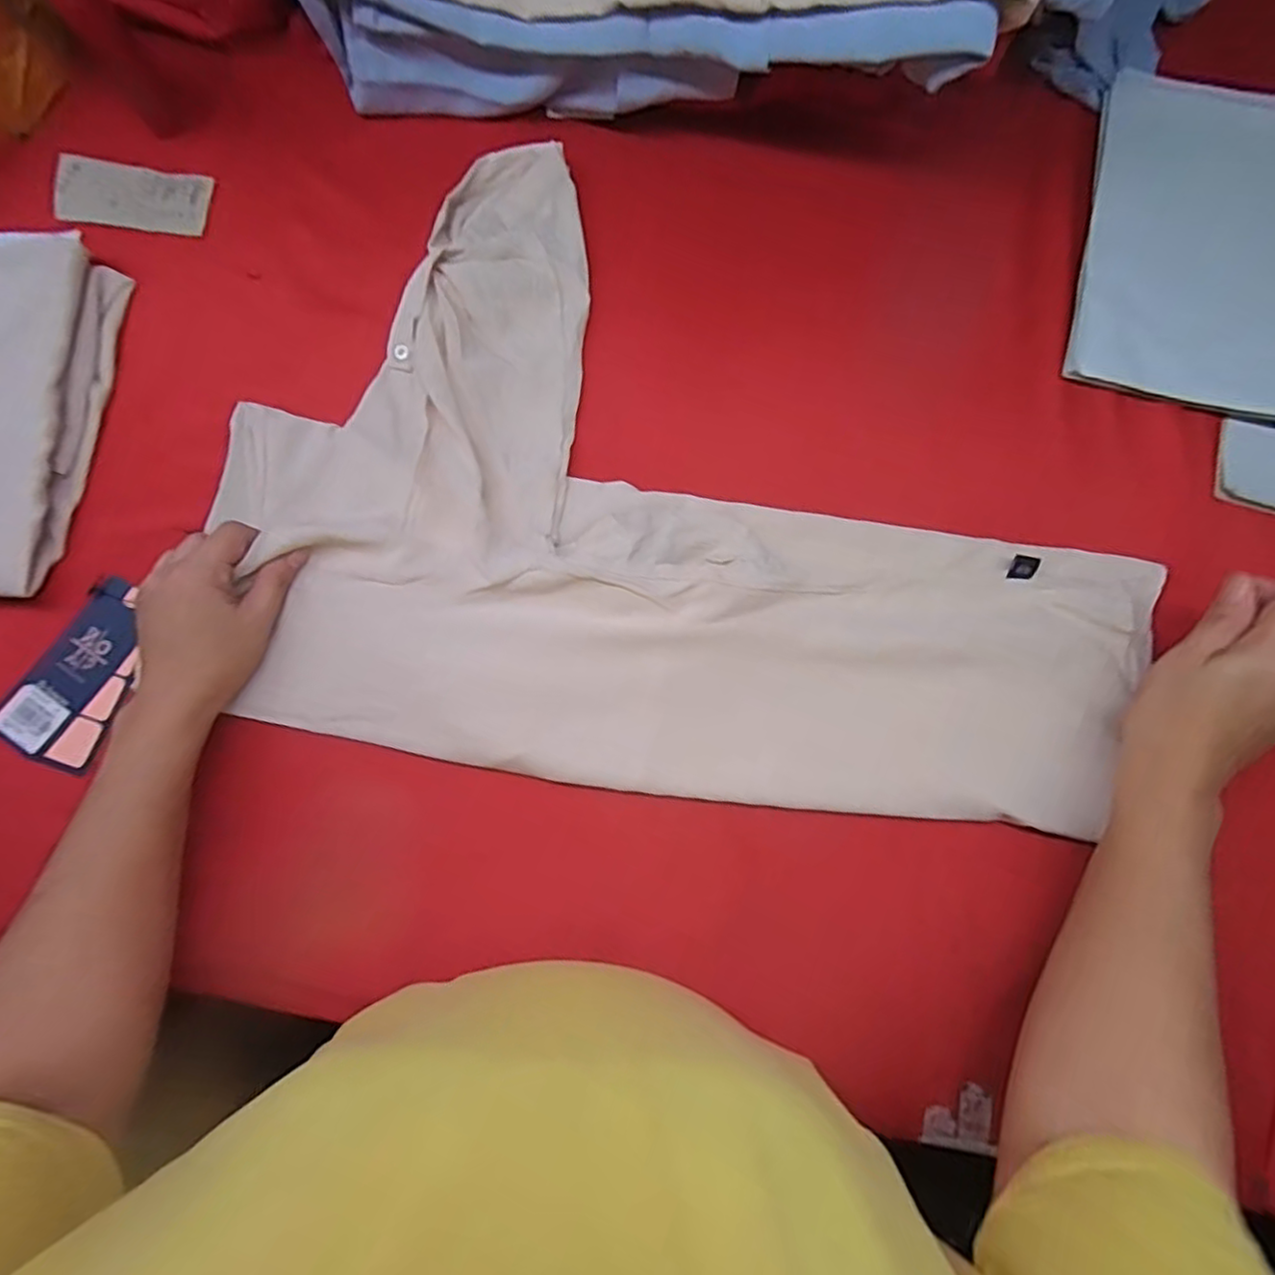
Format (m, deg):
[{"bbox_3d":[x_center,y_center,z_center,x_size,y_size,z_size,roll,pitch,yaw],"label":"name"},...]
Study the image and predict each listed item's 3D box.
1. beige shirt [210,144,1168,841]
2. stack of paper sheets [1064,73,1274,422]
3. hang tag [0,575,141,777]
[{"bbox_3d":[0.035,-0.098,0.441,0.579,0.042,0.410,9,77,0],"label":"beige shirt"},{"bbox_3d":[0.445,-0.296,0.474,0.227,0.019,0.276,9,81,4],"label":"stack of paper sheets"},{"bbox_3d":[-0.352,0.024,0.415,0.065,0.011,0.117,32,80,-4],"label":"hang tag"}]

